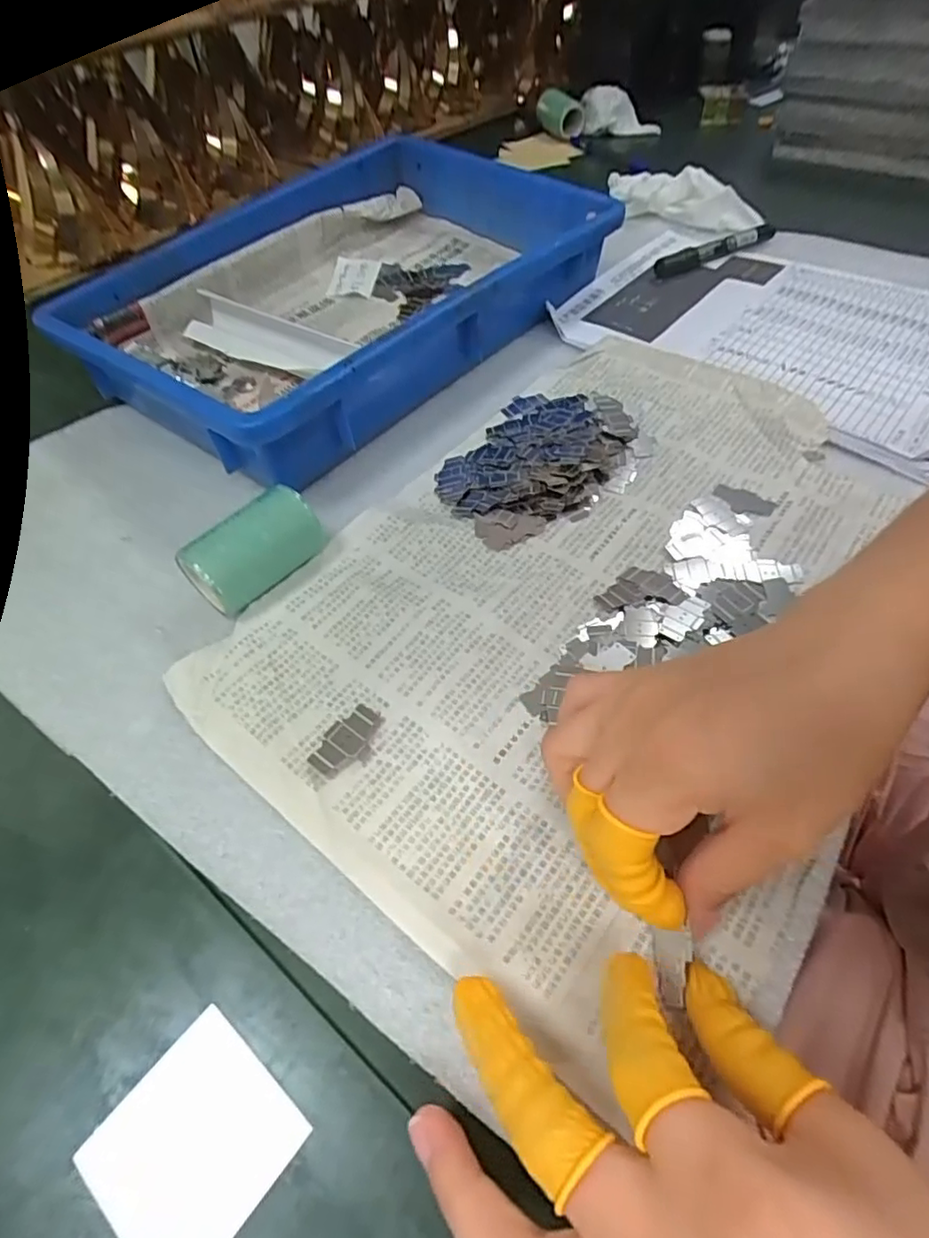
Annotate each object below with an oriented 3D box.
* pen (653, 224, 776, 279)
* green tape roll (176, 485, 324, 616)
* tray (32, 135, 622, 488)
[{"bbox_3d":[0.222,-0.323,0.516,0.127,0.016,0.018,-22,56,-14],"label":"pen"},{"bbox_3d":[-0.107,-0.032,0.305,0.030,0.038,0.068,37,63,26],"label":"green tape roll"},{"bbox_3d":[-0.086,-0.253,0.454,0.252,0.065,0.368,35,62,24],"label":"tray"}]

